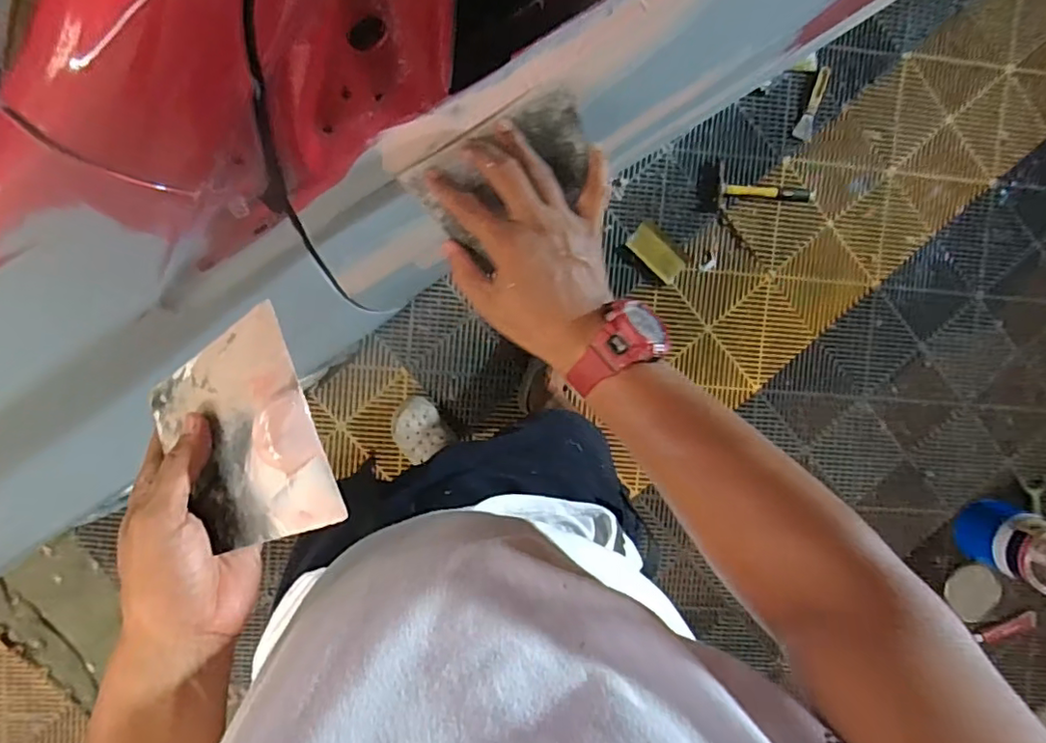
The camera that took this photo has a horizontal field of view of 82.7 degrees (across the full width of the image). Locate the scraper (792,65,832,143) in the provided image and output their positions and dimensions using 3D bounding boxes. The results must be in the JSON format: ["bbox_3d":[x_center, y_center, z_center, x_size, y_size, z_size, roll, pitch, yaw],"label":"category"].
[{"bbox_3d":[0.696,-0.642,1.425,0.046,0.026,0.167,13,95,-8],"label":"scraper"}]

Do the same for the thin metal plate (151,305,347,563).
[{"bbox_3d":[-0.174,0.042,0.365,0.094,0.009,0.140,-28,75,7],"label":"thin metal plate"}]

